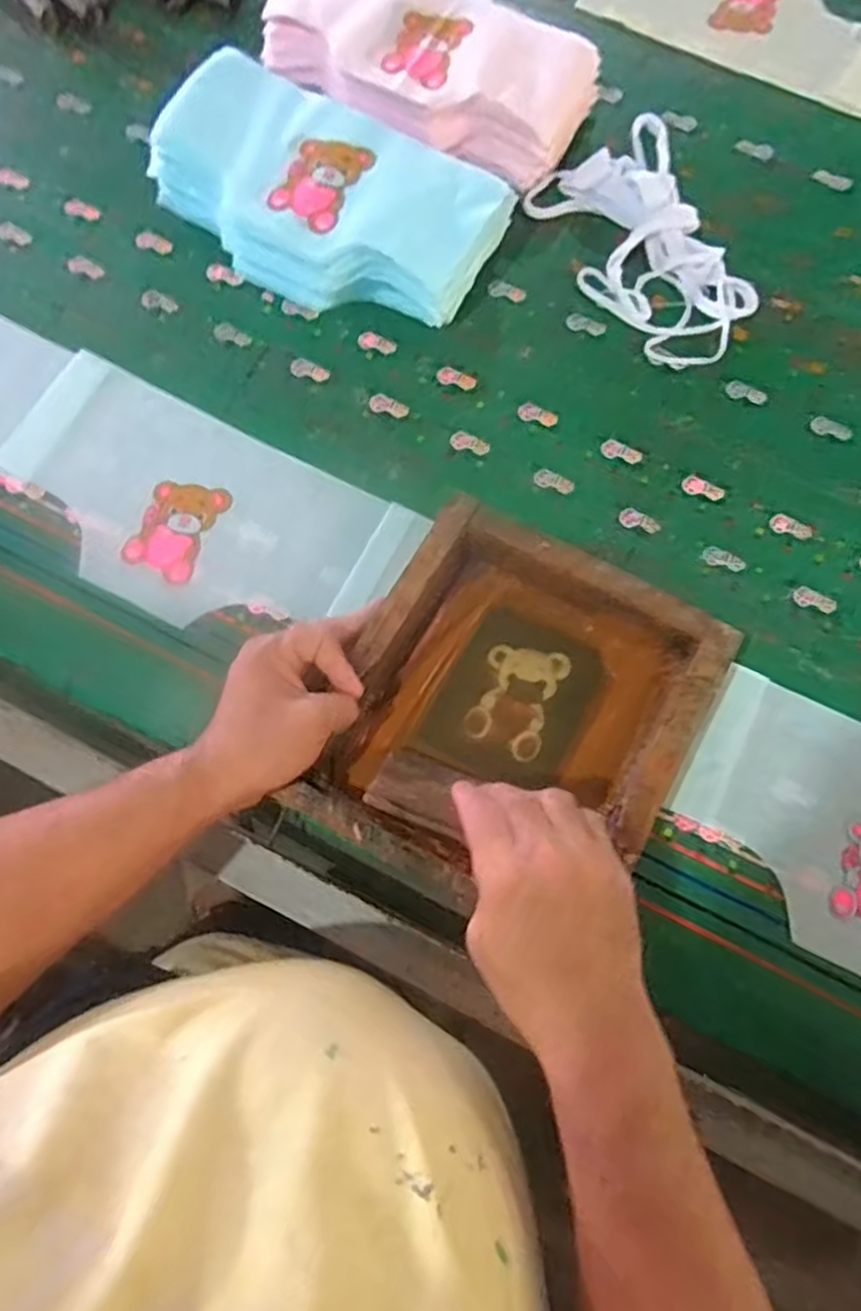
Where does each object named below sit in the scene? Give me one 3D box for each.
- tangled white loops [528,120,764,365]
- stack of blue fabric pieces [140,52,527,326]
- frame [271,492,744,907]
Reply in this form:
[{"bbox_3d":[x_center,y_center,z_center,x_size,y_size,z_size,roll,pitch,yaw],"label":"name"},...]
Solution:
[{"bbox_3d":[0.198,-0.371,0.667,0.150,0.027,0.243,-27,76,-6],"label":"tangled white loops"},{"bbox_3d":[-0.096,-0.386,0.648,0.301,0.073,0.154,27,76,7],"label":"stack of blue fabric pieces"},{"bbox_3d":[0.062,0.045,0.546,0.233,0.056,0.258,26,73,7],"label":"frame"}]

